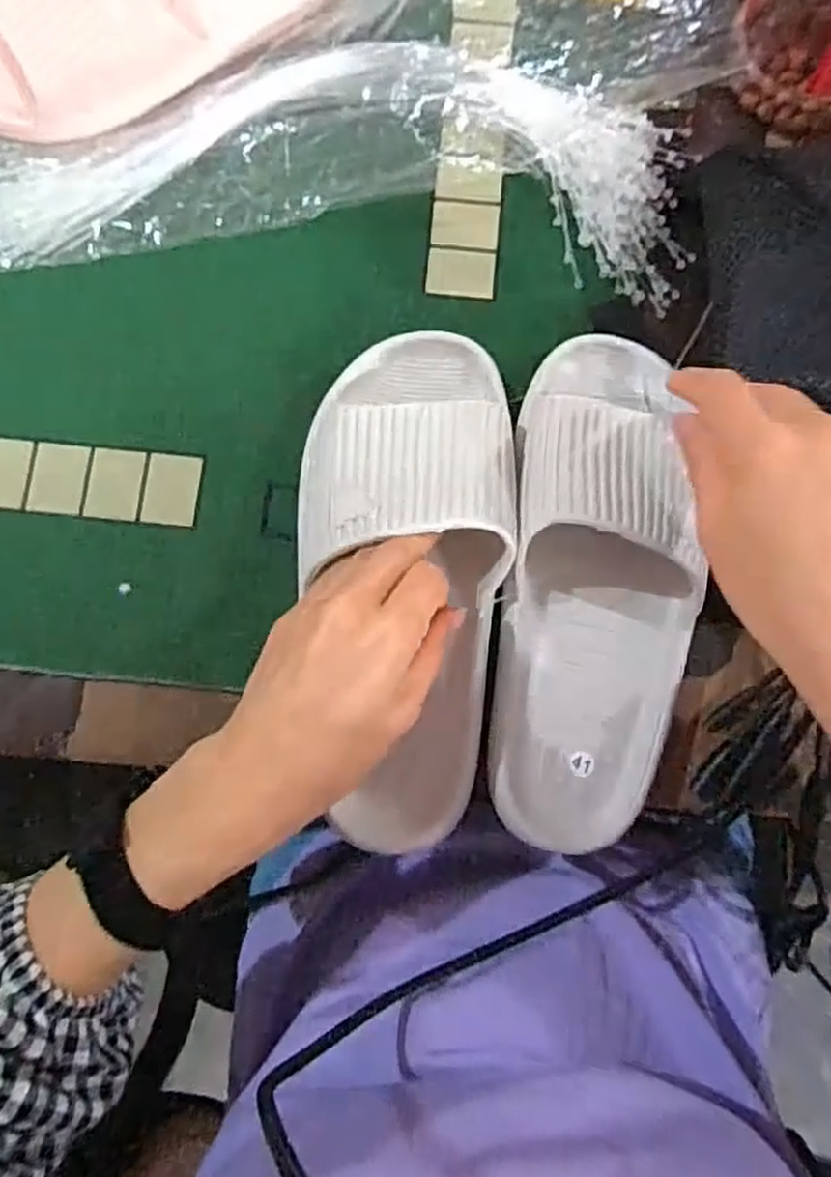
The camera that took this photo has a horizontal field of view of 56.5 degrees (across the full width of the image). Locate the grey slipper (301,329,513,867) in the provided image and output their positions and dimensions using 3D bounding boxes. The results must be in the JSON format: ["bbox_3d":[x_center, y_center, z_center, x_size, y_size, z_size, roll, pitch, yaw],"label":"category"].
[{"bbox_3d":[-0.005,-0.008,0.382,0.104,0.060,0.259,-1,85,1],"label":"grey slipper"}]

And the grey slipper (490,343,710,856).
[{"bbox_3d":[0.094,-0.004,0.382,0.096,0.061,0.256,5,86,2],"label":"grey slipper"}]

